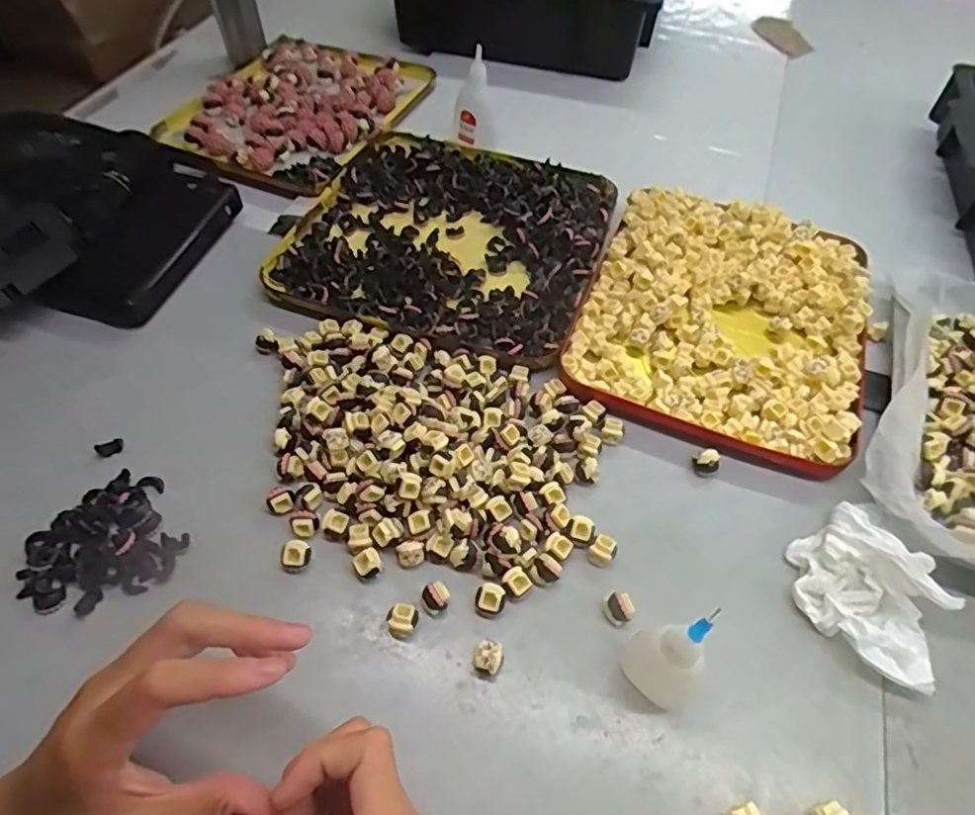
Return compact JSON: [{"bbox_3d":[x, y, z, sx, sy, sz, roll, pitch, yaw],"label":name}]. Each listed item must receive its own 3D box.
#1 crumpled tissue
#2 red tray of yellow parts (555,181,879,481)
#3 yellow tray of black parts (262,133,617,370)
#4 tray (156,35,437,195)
[{"bbox_3d":[0.210,0.101,0.333,0.067,0.035,0.093,-23,57,-17],"label":"crumpled tissue"},{"bbox_3d":[0.180,-0.077,0.458,0.197,0.025,0.243,21,56,14],"label":"red tray of yellow parts"},{"bbox_3d":[-0.031,-0.149,0.509,0.239,0.018,0.237,17,55,11],"label":"yellow tray of black parts"},{"bbox_3d":[-0.192,-0.314,0.632,0.206,0.029,0.252,21,56,14],"label":"tray"}]

